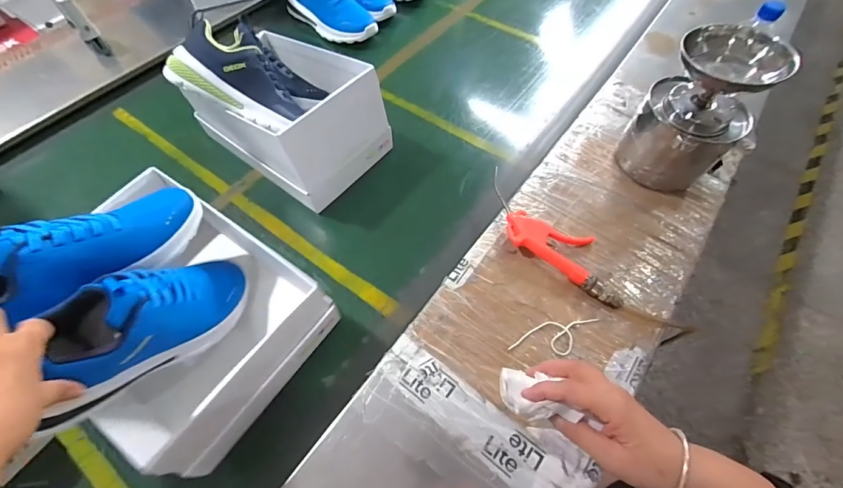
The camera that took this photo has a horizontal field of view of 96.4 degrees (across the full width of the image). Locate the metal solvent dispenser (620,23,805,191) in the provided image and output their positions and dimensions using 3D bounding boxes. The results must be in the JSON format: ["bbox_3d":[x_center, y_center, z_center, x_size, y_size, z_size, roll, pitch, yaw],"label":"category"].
[{"bbox_3d":[0.397,-0.183,0.555,0.139,0.210,0.119,36,67,20],"label":"metal solvent dispenser"}]

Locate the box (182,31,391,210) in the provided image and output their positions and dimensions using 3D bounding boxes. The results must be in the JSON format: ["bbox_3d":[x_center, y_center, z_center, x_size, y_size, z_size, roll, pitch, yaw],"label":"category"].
[{"bbox_3d":[-0.217,-0.210,0.619,0.274,0.165,0.212,31,65,18],"label":"box"}]

